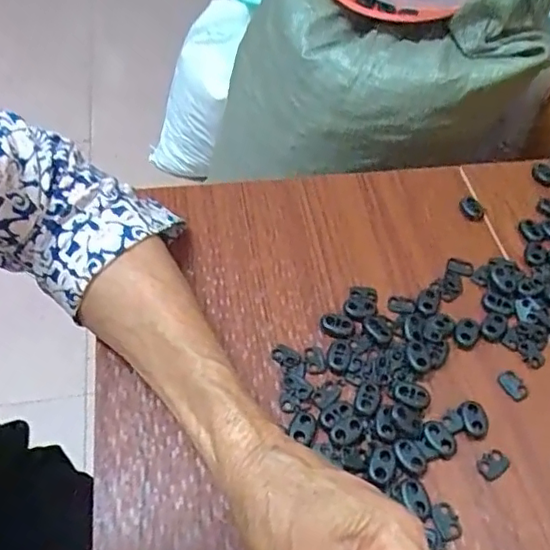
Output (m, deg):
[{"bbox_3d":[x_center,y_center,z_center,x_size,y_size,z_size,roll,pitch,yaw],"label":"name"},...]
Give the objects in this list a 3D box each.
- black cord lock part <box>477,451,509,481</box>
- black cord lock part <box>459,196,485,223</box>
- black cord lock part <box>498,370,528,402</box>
[{"bbox_3d":[0.124,0.107,0.332,0.019,0.004,0.013,-30,61,-24],"label":"black cord lock part"},{"bbox_3d":[0.149,-0.051,0.444,0.015,0.005,0.026,-9,54,-10],"label":"black cord lock part"},{"bbox_3d":[0.144,0.067,0.355,0.012,0.004,0.020,-21,57,-19],"label":"black cord lock part"}]

